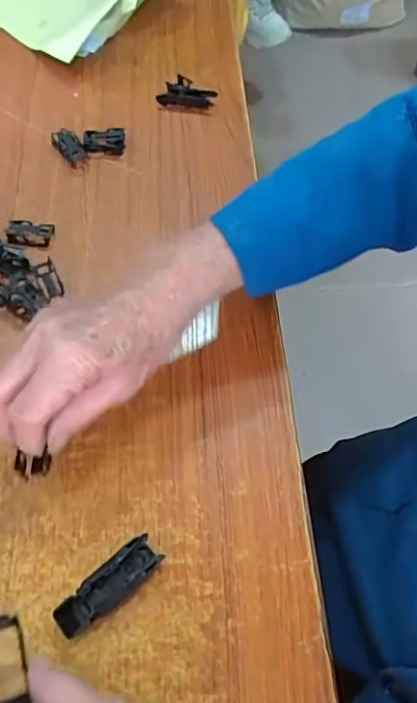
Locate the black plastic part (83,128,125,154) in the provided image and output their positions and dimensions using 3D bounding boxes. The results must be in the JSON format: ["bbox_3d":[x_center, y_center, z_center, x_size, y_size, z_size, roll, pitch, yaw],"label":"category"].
[{"bbox_3d":[-0.105,-0.211,0.538,0.041,0.011,0.026,-8,59,-6],"label":"black plastic part"}]

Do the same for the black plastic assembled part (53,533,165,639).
[{"bbox_3d":[-0.059,0.140,0.321,0.067,0.015,0.023,-39,67,-22],"label":"black plastic assembled part"}]

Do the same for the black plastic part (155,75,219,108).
[{"bbox_3d":[-0.022,-0.279,0.579,0.060,0.015,0.044,7,59,3],"label":"black plastic part"}]

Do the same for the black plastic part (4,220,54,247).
[{"bbox_3d":[-0.158,-0.105,0.474,0.038,0.008,0.024,12,59,6],"label":"black plastic part"}]

